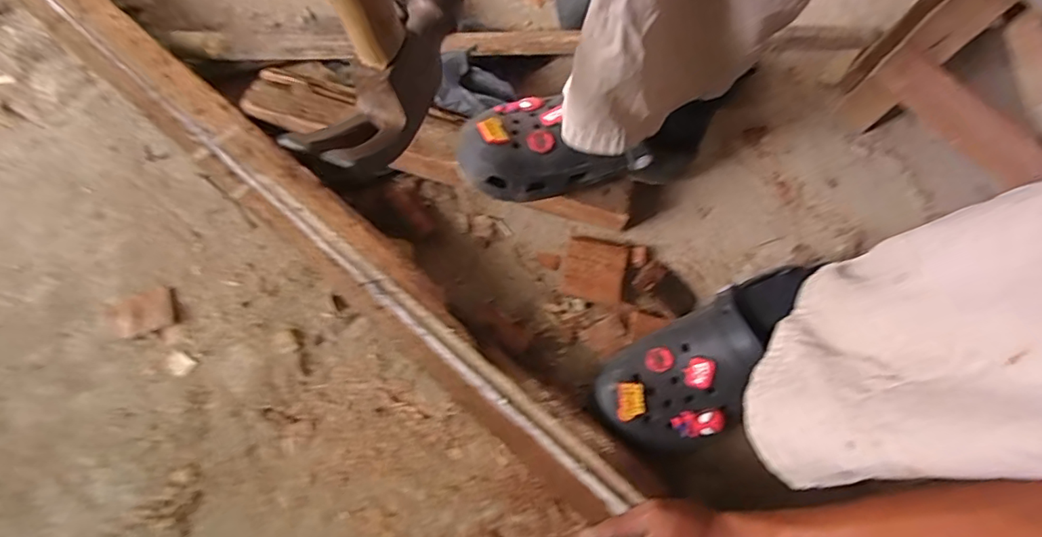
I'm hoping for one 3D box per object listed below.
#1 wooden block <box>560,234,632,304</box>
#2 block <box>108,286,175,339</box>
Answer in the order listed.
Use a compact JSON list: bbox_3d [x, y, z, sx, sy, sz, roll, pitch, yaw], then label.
[{"bbox_3d":[0.075,-0.001,0.547,0.062,0.013,0.061,11,72,3],"label":"wooden block"},{"bbox_3d":[-0.365,0.043,0.518,0.058,0.005,0.038,-19,73,-7],"label":"block"}]

